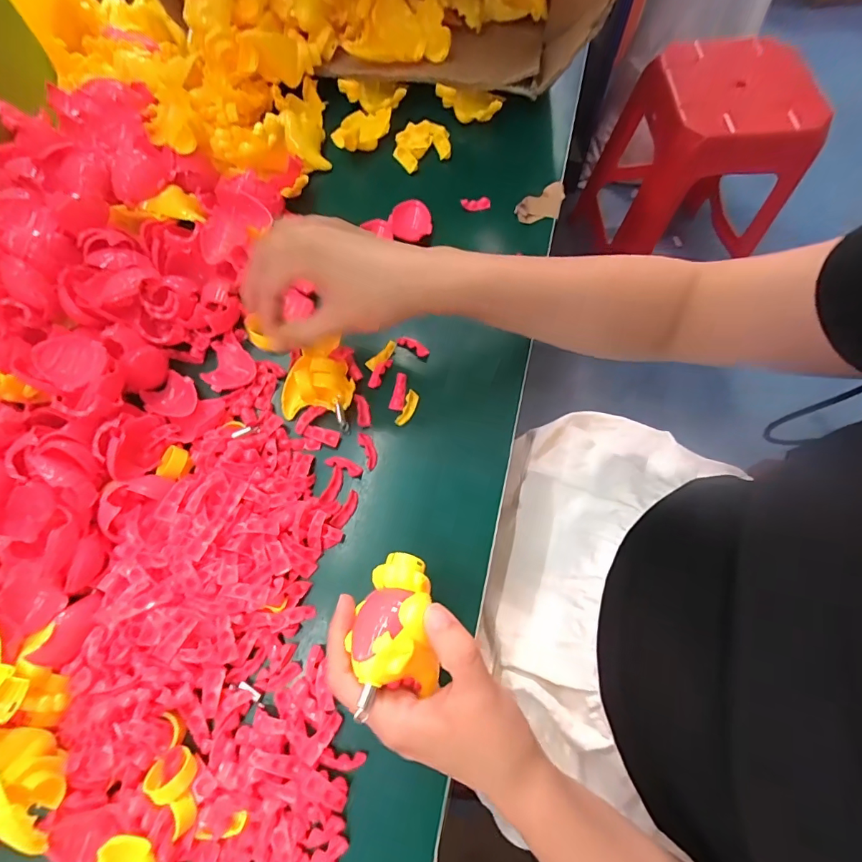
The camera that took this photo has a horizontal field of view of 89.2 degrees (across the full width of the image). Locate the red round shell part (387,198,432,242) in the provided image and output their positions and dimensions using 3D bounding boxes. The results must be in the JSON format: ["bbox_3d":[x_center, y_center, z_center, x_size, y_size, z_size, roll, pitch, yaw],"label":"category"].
[{"bbox_3d":[-0.019,-0.191,0.399,0.037,0.013,0.040,-1,70,2],"label":"red round shell part"}]

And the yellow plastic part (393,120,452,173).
[{"bbox_3d":[-0.009,-0.285,0.432,0.056,0.015,0.042,-24,71,-7],"label":"yellow plastic part"}]

